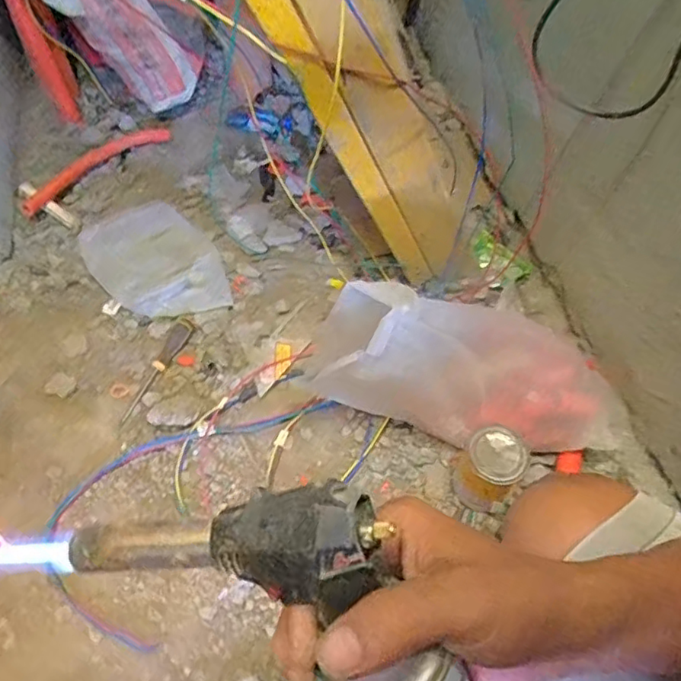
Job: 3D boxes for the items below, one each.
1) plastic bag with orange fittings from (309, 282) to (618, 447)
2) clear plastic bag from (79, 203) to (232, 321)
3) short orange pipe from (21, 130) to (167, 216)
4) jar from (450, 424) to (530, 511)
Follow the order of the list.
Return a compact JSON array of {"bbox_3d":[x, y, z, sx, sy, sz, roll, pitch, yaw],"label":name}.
[{"bbox_3d":[0.184,0.038,0.781,0.402,0.148,0.121,18,57,-10],"label":"plastic bag with orange fittings"},{"bbox_3d":[-0.340,-0.144,1.081,0.208,0.056,0.261,-29,59,-15],"label":"clear plastic bag"},{"bbox_3d":[-0.511,-0.367,1.238,0.351,0.037,0.093,-38,62,-19],"label":"short orange pipe"},{"bbox_3d":[0.200,0.173,0.796,0.081,0.110,0.094,32,64,22],"label":"jar"}]

